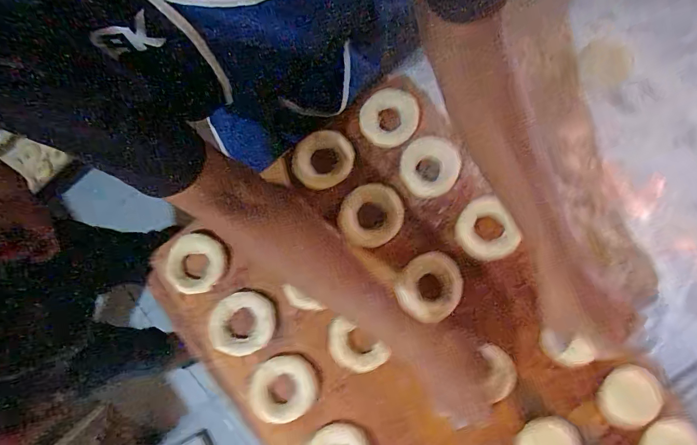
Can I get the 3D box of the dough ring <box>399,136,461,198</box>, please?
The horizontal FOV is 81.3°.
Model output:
[{"bbox_3d":[0.104,-0.072,0.523,0.074,0.014,0.075,-1,82,5],"label":"dough ring"}]

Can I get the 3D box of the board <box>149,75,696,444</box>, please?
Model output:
[{"bbox_3d":[0.072,0.152,0.488,0.440,0.040,0.593,-36,81,-1],"label":"board"}]

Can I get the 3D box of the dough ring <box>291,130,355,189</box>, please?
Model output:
[{"bbox_3d":[-0.034,-0.082,0.536,0.080,0.018,0.070,-16,81,3],"label":"dough ring"}]

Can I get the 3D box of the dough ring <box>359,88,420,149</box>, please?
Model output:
[{"bbox_3d":[0.053,-0.139,0.536,0.076,0.014,0.077,-1,82,5],"label":"dough ring"}]

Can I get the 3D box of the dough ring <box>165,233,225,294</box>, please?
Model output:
[{"bbox_3d":[-0.197,0.053,0.528,0.072,0.012,0.076,-1,82,5],"label":"dough ring"}]

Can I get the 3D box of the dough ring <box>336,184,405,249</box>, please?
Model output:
[{"bbox_3d":[0.027,-0.010,0.516,0.080,0.017,0.077,-1,82,5],"label":"dough ring"}]

